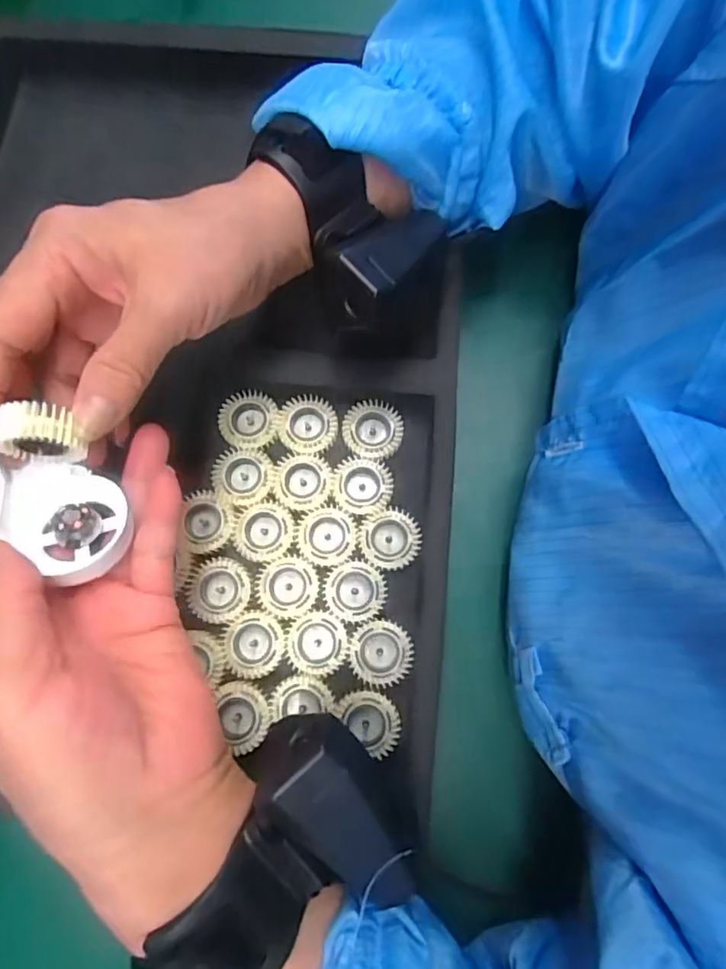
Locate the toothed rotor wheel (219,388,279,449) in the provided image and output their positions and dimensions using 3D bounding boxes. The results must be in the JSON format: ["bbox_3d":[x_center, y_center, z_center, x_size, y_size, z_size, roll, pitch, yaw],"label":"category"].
[{"bbox_3d":[-0.061,-0.035,0.308,0.030,0.008,0.031,0,77,0],"label":"toothed rotor wheel"}]

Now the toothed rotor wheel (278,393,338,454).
[{"bbox_3d":[-0.030,-0.032,0.308,0.032,0.008,0.031,0,77,0],"label":"toothed rotor wheel"}]

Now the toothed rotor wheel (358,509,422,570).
[{"bbox_3d":[0.014,0.027,0.290,0.031,0.004,0.031,0,77,0],"label":"toothed rotor wheel"}]

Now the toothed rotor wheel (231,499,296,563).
[{"bbox_3d":[-0.051,0.023,0.293,0.032,0.004,0.031,0,77,0],"label":"toothed rotor wheel"}]

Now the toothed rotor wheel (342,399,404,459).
[{"bbox_3d":[0.005,-0.029,0.306,0.030,0.006,0.031,0,77,0],"label":"toothed rotor wheel"}]

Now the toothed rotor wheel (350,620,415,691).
[{"bbox_3d":[0.009,0.081,0.277,0.031,0.007,0.031,-2,71,-6],"label":"toothed rotor wheel"}]

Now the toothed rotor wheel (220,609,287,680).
[{"bbox_3d":[-0.053,0.077,0.276,0.030,0.004,0.030,0,77,0],"label":"toothed rotor wheel"}]

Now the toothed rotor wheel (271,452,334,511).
[{"bbox_3d":[-0.031,-0.002,0.297,0.031,0.004,0.031,0,77,0],"label":"toothed rotor wheel"}]

